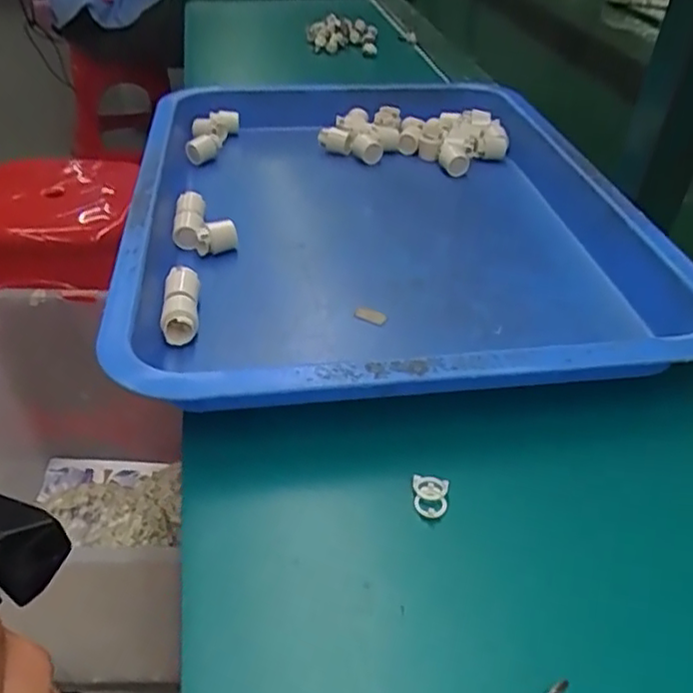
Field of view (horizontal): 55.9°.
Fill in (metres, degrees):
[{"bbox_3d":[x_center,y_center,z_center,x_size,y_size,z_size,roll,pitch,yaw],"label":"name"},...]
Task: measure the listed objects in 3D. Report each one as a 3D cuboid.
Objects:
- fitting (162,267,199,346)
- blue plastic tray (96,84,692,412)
[{"bbox_3d":[-0.100,-0.026,0.393,0.021,0.020,0.057,-5,39,-8],"label":"fitting"},{"bbox_3d":[0.021,-0.115,0.496,0.342,0.040,0.457,-3,39,-6],"label":"blue plastic tray"}]

